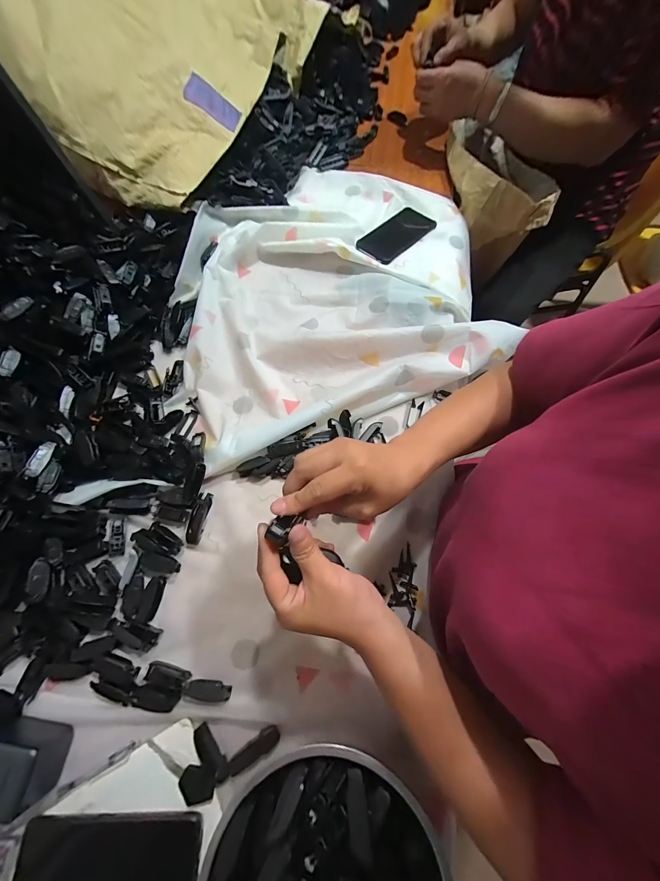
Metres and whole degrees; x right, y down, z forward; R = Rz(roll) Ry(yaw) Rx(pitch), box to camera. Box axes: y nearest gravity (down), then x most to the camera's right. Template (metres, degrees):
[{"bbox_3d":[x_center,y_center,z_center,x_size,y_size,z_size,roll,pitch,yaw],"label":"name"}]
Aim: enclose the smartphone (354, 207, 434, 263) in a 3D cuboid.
[{"bbox_3d":[0.128,-0.388,0.575,0.080,0.013,0.174,43,76,15],"label":"smartphone"}]

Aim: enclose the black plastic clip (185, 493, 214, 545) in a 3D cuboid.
[{"bbox_3d":[-0.175,0.102,0.405,0.024,0.022,0.066,14,70,6],"label":"black plastic clip"}]

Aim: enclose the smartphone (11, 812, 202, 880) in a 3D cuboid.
[{"bbox_3d":[-0.210,0.404,0.286,0.169,0.005,0.076,-1,64,0],"label":"smartphone"}]

